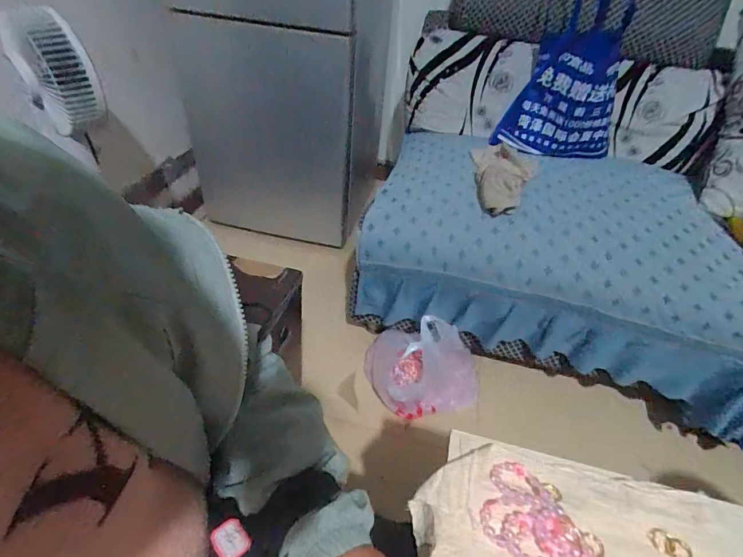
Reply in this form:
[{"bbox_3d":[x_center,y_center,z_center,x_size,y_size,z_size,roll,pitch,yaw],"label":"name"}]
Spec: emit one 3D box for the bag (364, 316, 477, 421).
[{"bbox_3d":[0.134,0.201,1.029,0.301,0.288,0.205,10,42,4],"label":"bag"}]

